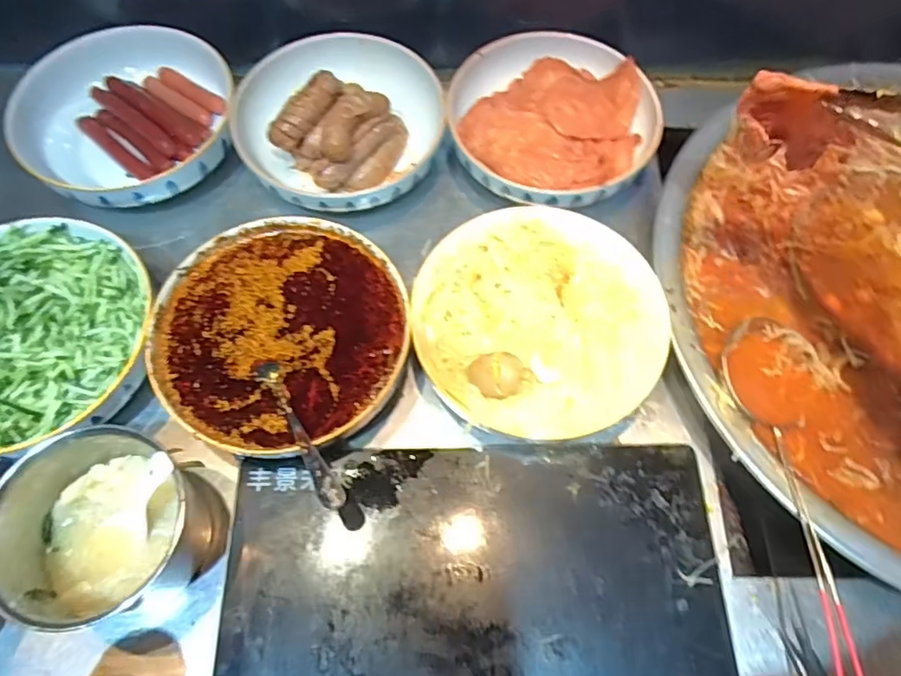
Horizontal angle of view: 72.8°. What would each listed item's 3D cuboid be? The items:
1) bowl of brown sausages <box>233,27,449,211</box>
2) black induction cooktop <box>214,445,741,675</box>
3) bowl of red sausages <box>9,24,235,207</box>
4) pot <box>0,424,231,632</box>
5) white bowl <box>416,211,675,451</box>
[{"bbox_3d":[-0.115,-0.230,0.660,0.214,0.078,0.211,1,64,-3],"label":"bowl of brown sausages"},{"bbox_3d":[0.020,0.230,0.472,0.389,0.022,0.290,0,64,-3],"label":"black induction cooktop"},{"bbox_3d":[-0.345,-0.228,0.672,0.217,0.063,0.207,1,64,-3],"label":"bowl of red sausages"},{"bbox_3d":[-0.268,0.149,0.479,0.136,0.103,0.137,1,64,-3],"label":"pot"},{"bbox_3d":[0.079,-0.016,0.566,0.218,0.055,0.221,1,64,-3],"label":"white bowl"}]

